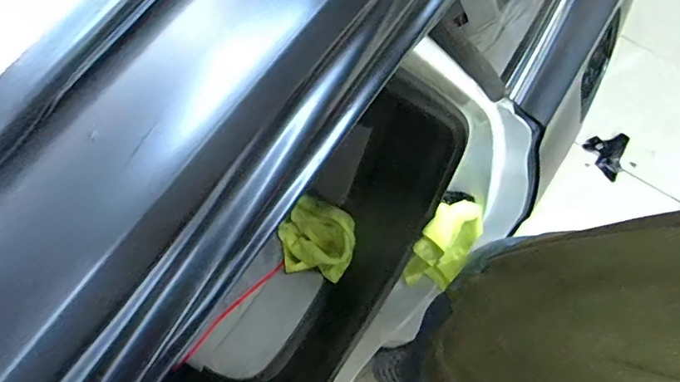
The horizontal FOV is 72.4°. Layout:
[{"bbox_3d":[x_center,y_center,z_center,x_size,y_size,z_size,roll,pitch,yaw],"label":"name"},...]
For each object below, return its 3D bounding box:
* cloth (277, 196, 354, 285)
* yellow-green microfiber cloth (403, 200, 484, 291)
[{"bbox_3d":[-0.064,0.113,1.109,0.206,0.221,0.056,39,38,13],"label":"cloth"},{"bbox_3d":[0.223,0.125,0.980,0.119,0.224,0.164,35,77,12],"label":"yellow-green microfiber cloth"}]

